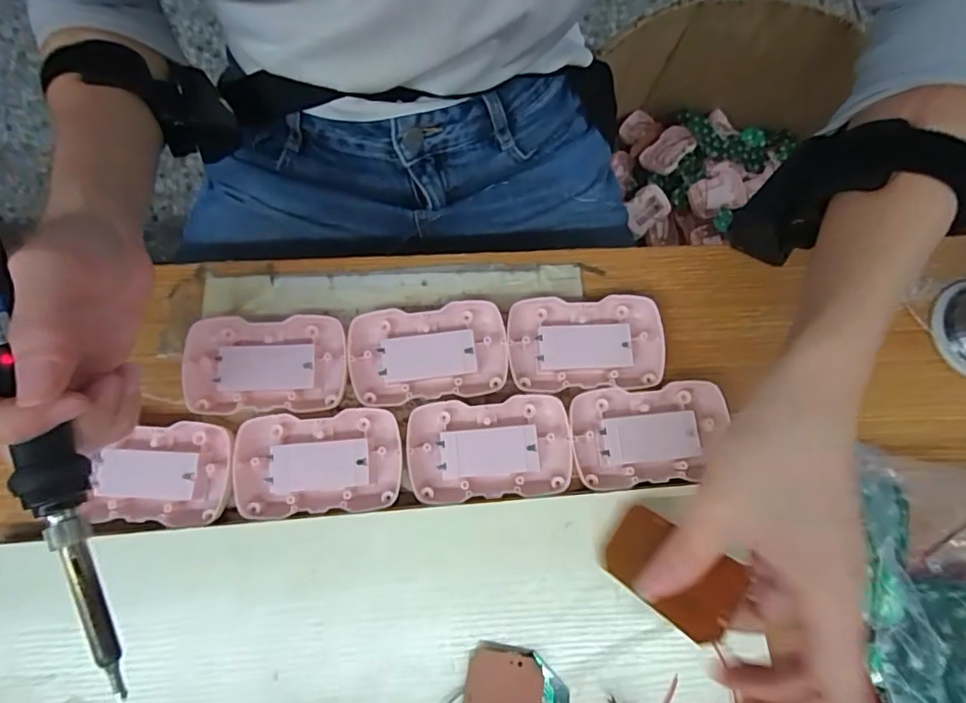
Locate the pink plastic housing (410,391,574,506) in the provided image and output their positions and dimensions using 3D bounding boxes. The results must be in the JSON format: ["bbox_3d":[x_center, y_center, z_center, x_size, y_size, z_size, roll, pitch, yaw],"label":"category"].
[{"bbox_3d":[0.003,0.054,0.298,0.088,0.013,0.054,-4,78,-1],"label":"pink plastic housing"}]

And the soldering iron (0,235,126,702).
[{"bbox_3d":[-0.169,0.009,0.194,0.016,0.019,0.228,-22,82,-6],"label":"soldering iron"}]

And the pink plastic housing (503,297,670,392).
[{"bbox_3d":[0.059,-0.004,0.314,0.087,0.016,0.054,-4,78,-1],"label":"pink plastic housing"}]

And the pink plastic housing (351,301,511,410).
[{"bbox_3d":[-0.032,0.001,0.310,0.087,0.017,0.055,-8,78,-1],"label":"pink plastic housing"}]

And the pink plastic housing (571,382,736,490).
[{"bbox_3d":[0.092,0.047,0.302,0.085,0.013,0.053,-6,78,-1],"label":"pink plastic housing"}]

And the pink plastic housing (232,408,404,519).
[{"bbox_3d":[-0.091,0.061,0.295,0.086,0.013,0.054,-5,78,-1],"label":"pink plastic housing"}]

